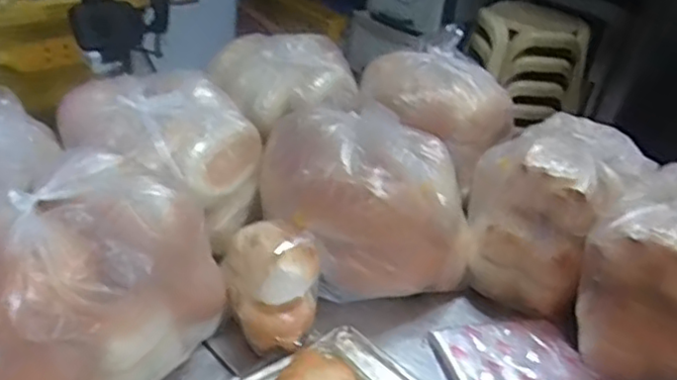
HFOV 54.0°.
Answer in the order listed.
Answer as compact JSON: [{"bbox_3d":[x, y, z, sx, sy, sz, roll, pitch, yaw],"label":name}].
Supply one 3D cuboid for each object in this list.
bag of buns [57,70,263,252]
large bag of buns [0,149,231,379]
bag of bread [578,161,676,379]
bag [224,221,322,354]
[{"bbox_3d":[-0.207,-0.051,0.824,0.230,0.122,0.199,31,39,33],"label":"bag of buns"},{"bbox_3d":[-0.237,0.086,0.622,0.165,0.176,0.240,27,36,28],"label":"large bag of buns"},{"bbox_3d":[0.362,0.102,0.712,0.156,0.186,0.186,32,39,34],"label":"bag of bread"},{"bbox_3d":[-0.071,0.092,0.697,0.097,0.102,0.113,3,32,-8],"label":"bag"}]

